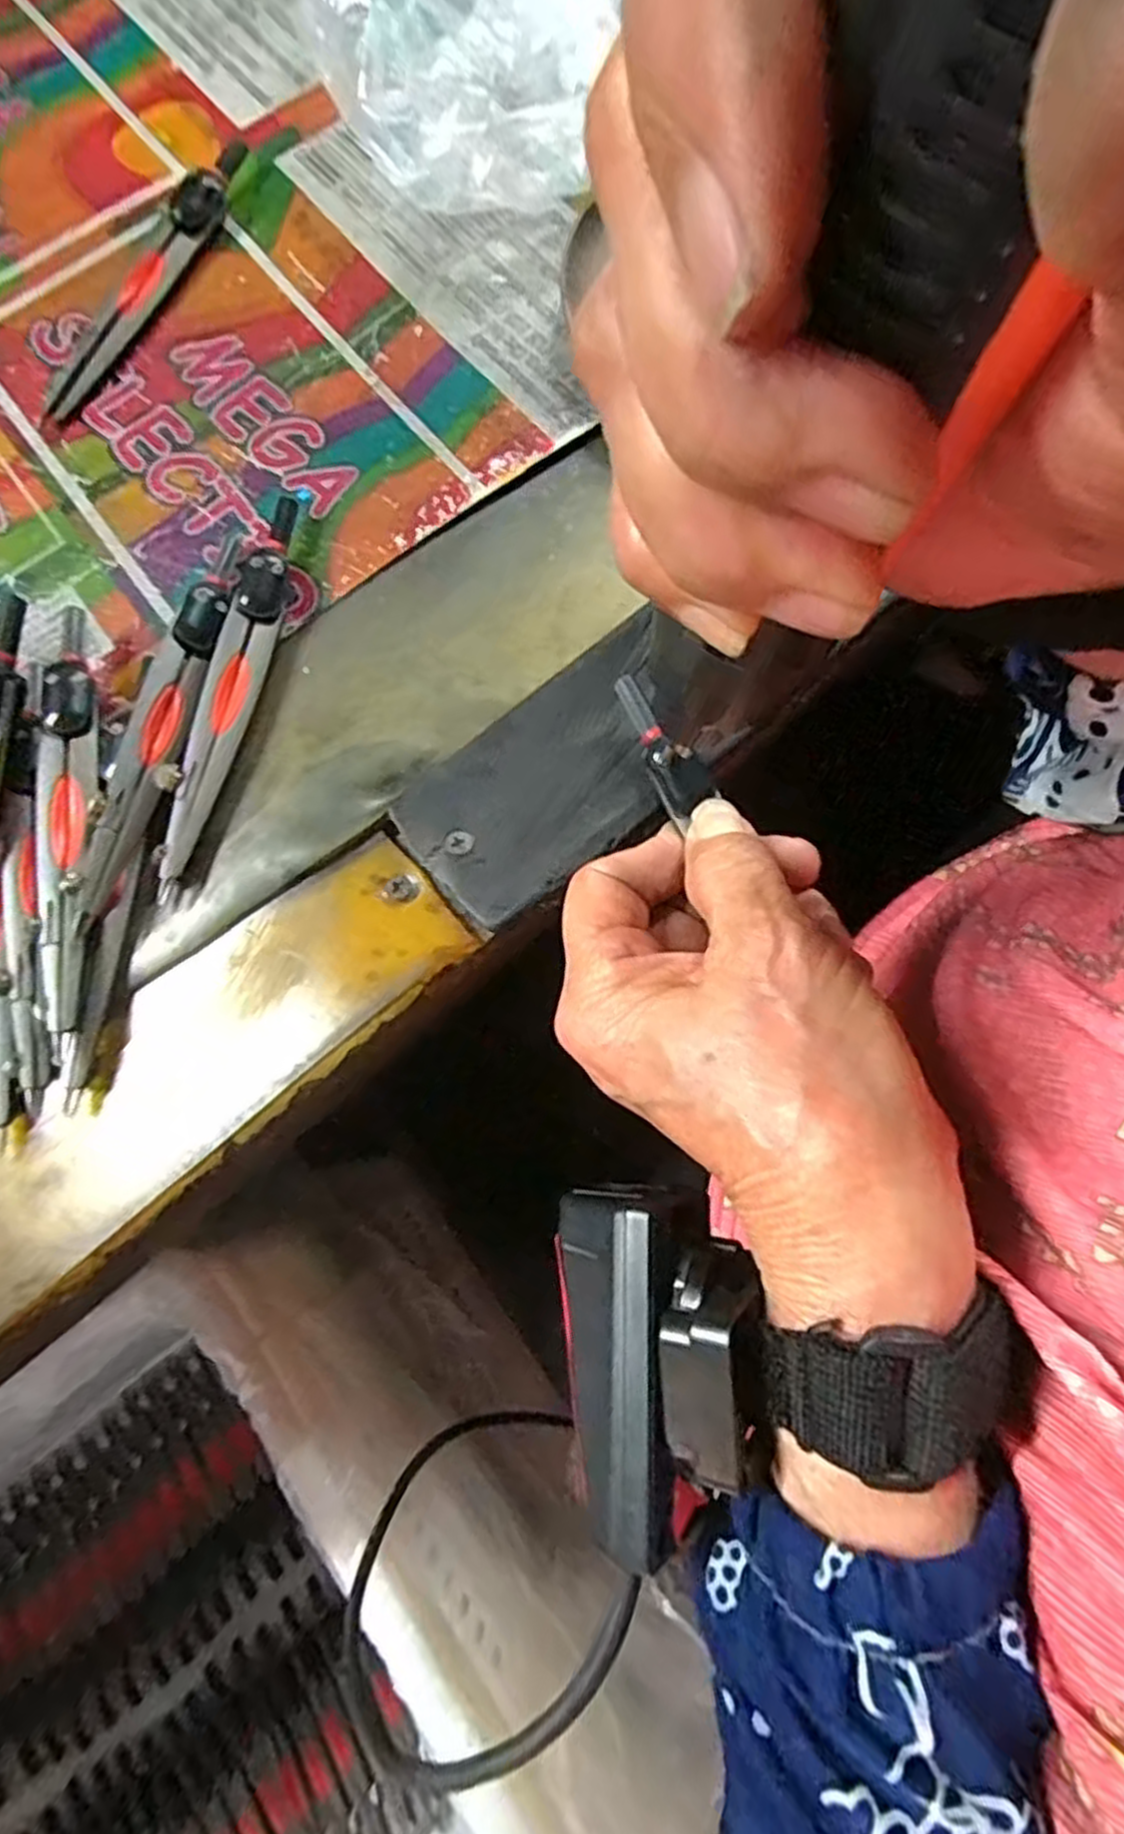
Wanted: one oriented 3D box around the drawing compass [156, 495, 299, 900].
[{"bbox_3d":[-0.099,-0.069,0.235,0.014,0.012,0.127,12,76,4],"label":"drawing compass"}]

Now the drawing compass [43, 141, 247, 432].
[{"bbox_3d":[-0.145,-0.225,0.277,0.017,0.012,0.125,25,78,7],"label":"drawing compass"}]

